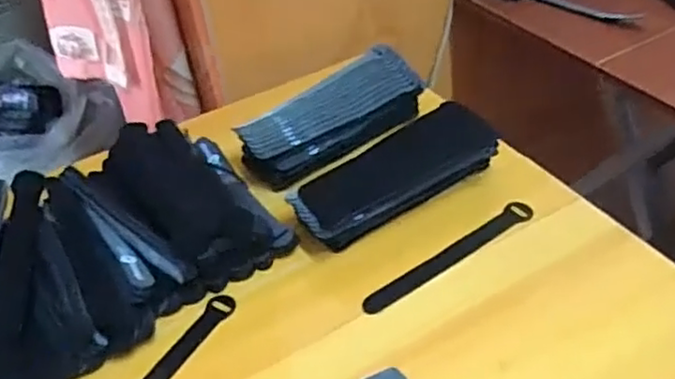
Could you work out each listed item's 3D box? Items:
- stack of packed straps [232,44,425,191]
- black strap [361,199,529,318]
[{"bbox_3d":[-0.004,-0.079,0.710,0.204,0.065,0.074,-26,44,-20],"label":"stack of packed straps"},{"bbox_3d":[0.105,0.060,0.607,0.194,0.007,0.023,-28,45,-22],"label":"black strap"}]

